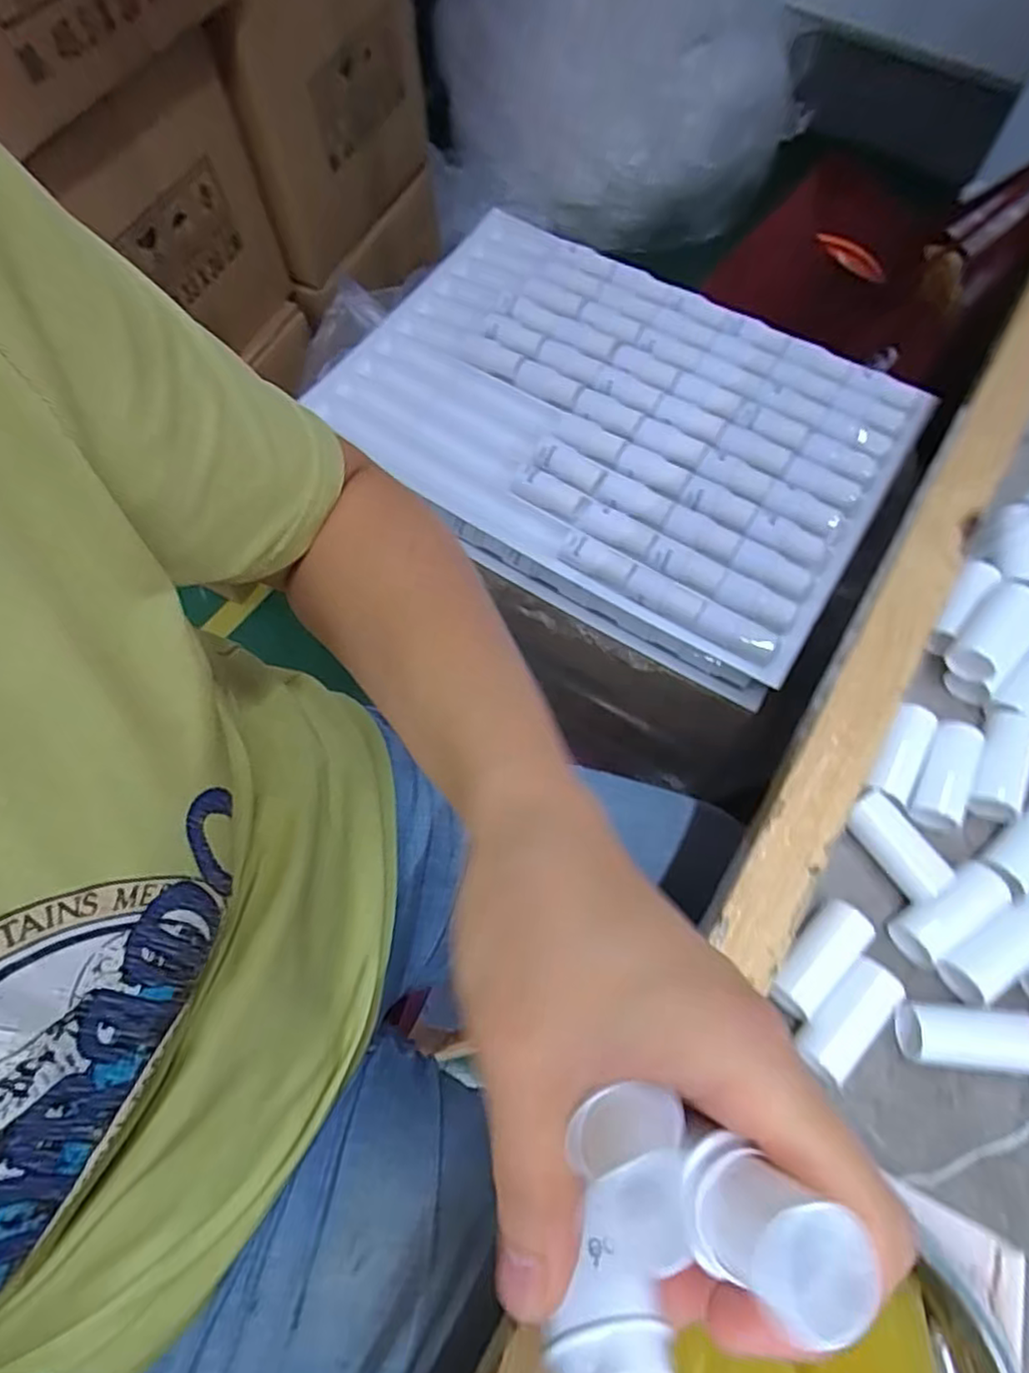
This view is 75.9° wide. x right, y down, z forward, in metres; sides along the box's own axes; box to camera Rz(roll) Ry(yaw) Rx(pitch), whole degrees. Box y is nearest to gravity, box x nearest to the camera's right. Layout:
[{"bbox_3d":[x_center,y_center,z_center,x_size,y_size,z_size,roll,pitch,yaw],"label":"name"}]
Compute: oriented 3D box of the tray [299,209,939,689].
[{"bbox_3d":[0.078,-0.232,0.558,0.451,0.036,0.289,31,72,13],"label":"tray"}]

